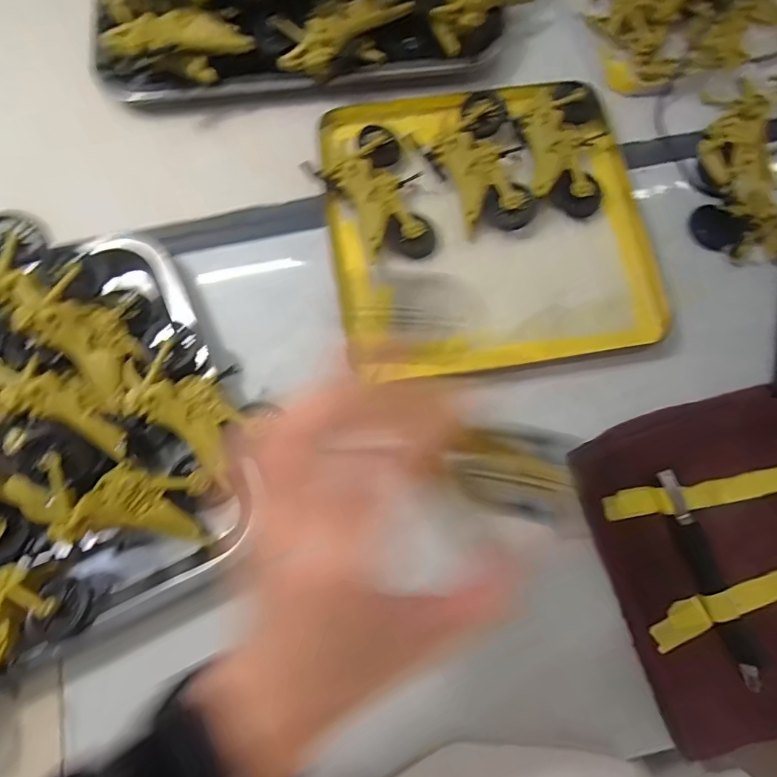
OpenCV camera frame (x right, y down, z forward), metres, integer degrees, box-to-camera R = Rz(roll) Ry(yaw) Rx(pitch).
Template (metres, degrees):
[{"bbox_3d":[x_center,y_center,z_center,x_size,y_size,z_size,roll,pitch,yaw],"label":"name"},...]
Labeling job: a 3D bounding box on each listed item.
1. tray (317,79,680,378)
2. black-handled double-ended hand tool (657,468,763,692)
[{"bbox_3d":[0.077,-0.133,0.347,0.237,0.020,0.229,-8,77,-2],"label":"tray"},{"bbox_3d":[0.205,0.118,0.288,0.019,0.007,0.133,-18,78,-5],"label":"black-handled double-ended hand tool"}]

